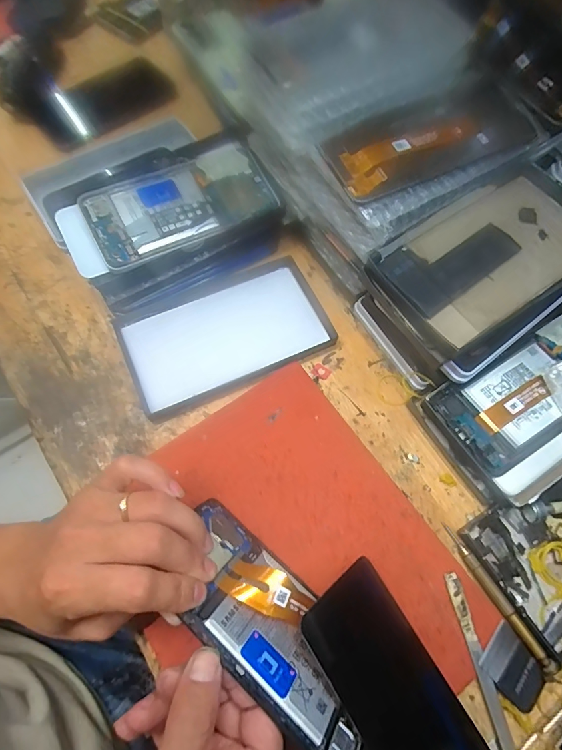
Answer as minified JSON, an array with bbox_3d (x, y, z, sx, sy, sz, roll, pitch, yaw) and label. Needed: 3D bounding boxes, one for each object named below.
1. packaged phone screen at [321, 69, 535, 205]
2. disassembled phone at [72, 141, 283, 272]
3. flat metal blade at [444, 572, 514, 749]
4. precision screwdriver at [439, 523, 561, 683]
[{"bbox_3d":[0.108,-0.175,0.298,0.155,0.017,0.066,-21,83,-9],"label":"packaged phone screen"},{"bbox_3d":[-0.086,-0.148,0.343,0.153,0.012,0.074,-27,89,-14],"label":"disassembled phone"},{"bbox_3d":[0.135,0.201,0.265,0.009,0.004,0.128,-11,70,-7],"label":"flat metal blade"},{"bbox_3d":[0.154,0.158,0.279,0.009,0.009,0.113,-29,73,-13],"label":"precision screwdriver"}]

